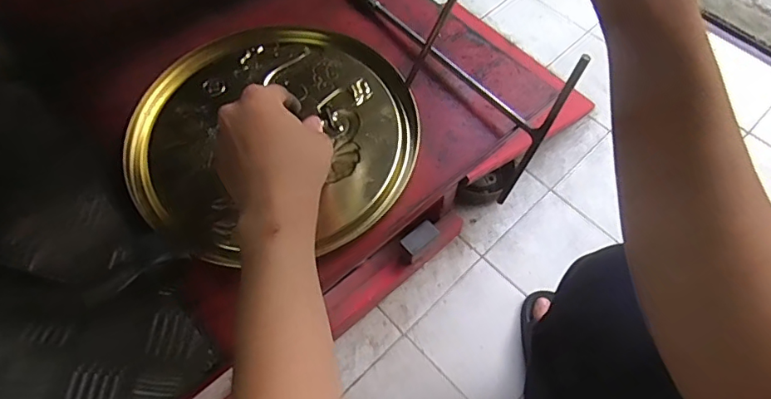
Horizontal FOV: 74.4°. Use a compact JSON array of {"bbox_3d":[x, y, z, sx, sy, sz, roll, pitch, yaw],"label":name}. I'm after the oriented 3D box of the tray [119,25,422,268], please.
[{"bbox_3d":[-0.104,-0.063,0.477,0.254,0.032,0.237,1,63,-2],"label":"tray"}]

